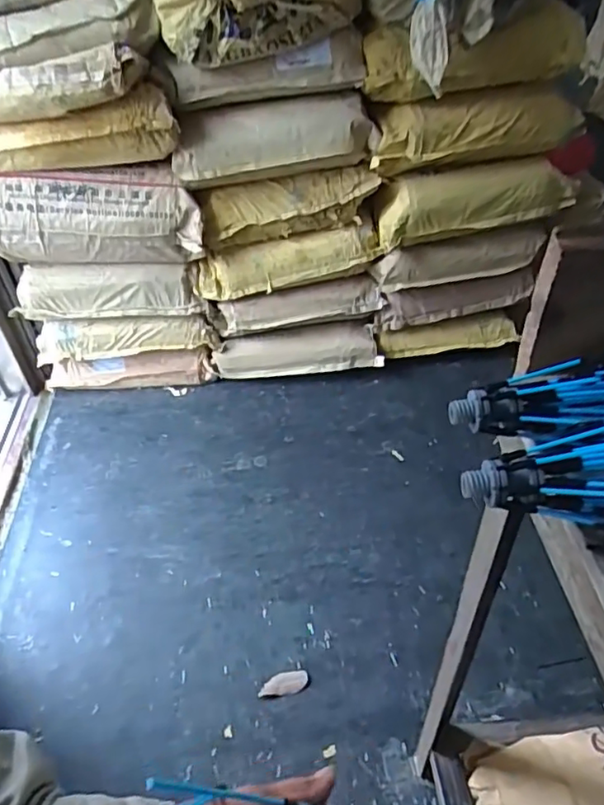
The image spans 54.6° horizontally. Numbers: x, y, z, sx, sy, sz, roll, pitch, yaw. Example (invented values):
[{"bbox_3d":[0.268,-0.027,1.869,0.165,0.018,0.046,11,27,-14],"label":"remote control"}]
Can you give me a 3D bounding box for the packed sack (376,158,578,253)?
[{"bbox_3d":[0.386,-0.445,1.300,0.432,0.137,0.114,-4,43,0],"label":"packed sack"}]

